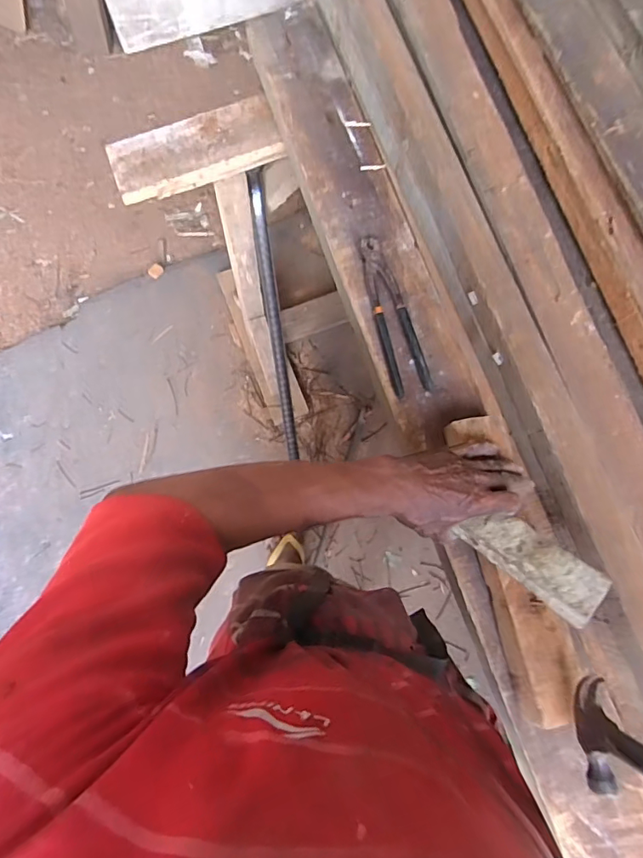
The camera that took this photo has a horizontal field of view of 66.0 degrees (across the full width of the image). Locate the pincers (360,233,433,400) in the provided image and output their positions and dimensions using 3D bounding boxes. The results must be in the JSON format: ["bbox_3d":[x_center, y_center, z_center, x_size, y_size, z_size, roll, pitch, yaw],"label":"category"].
[{"bbox_3d":[0.096,-0.154,0.663,0.050,0.033,0.222,-13,74,-4],"label":"pincers"}]

